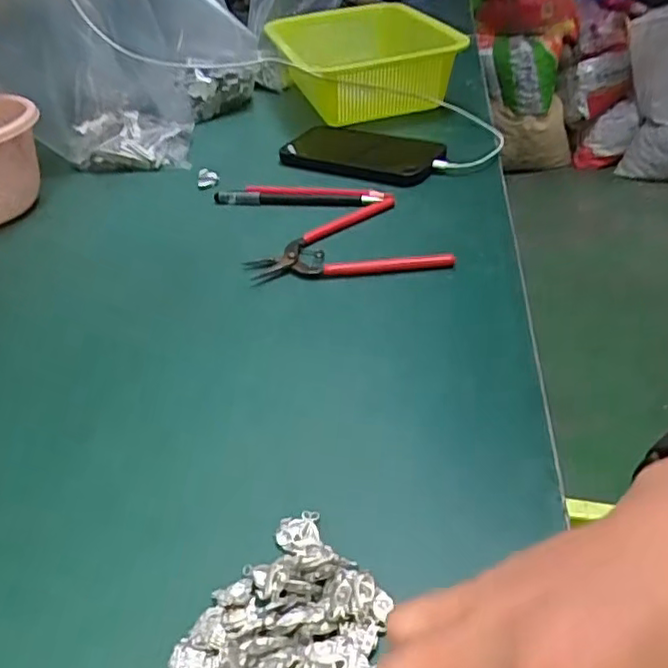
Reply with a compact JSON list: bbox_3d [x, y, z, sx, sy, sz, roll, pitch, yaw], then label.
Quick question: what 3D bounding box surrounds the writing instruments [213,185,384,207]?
[{"bbox_3d":[-0.034,-0.124,0.555,0.151,0.013,0.018,2,38,11],"label":"writing instruments"}]

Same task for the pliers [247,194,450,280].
[{"bbox_3d":[0.005,-0.069,0.482,0.139,0.009,0.116,-16,39,-13],"label":"pliers"}]

